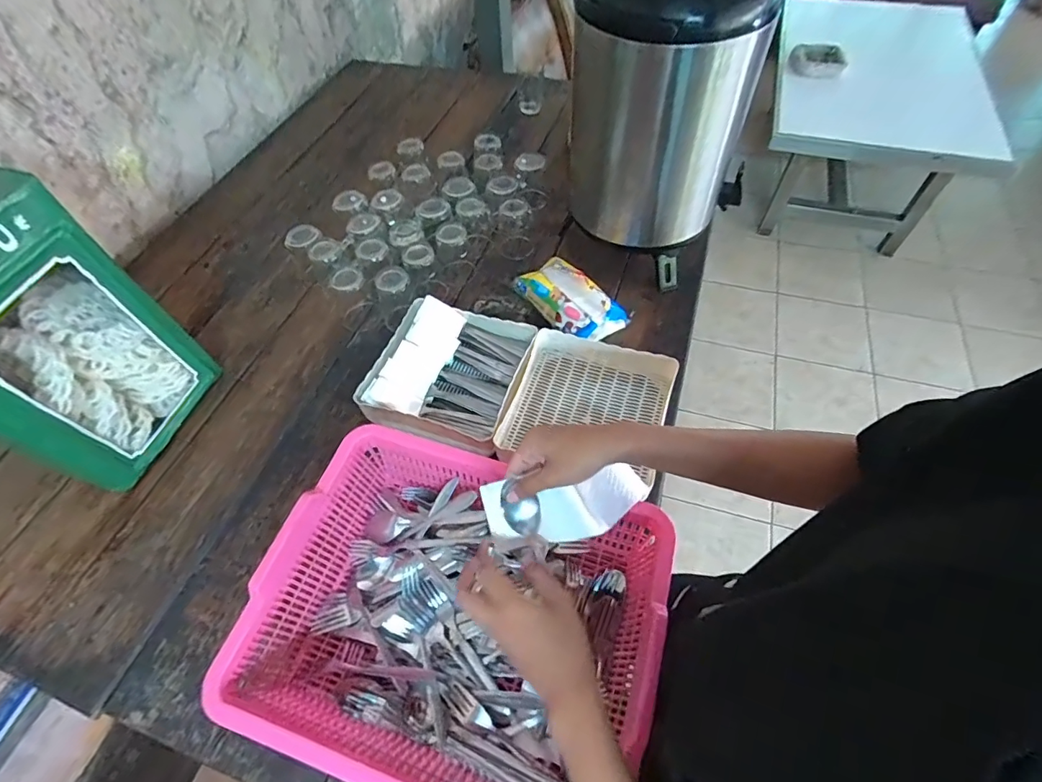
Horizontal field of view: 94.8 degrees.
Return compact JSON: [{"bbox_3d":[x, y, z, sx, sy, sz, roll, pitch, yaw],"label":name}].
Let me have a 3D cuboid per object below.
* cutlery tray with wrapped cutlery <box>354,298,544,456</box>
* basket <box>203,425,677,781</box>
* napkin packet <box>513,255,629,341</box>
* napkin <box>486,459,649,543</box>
[{"bbox_3d":[-0.107,-0.028,0.731,0.210,0.063,0.212,15,59,12],"label":"cutlery tray with wrapped cutlery"},{"bbox_3d":[-0.066,0.238,0.516,0.389,0.126,0.306,15,59,12],"label":"basket"},{"bbox_3d":[0.084,-0.158,0.809,0.114,0.052,0.184,-30,61,-16],"label":"napkin packet"},{"bbox_3d":[0.053,0.118,0.492,0.179,0.035,0.066,-6,55,-21],"label":"napkin"}]

